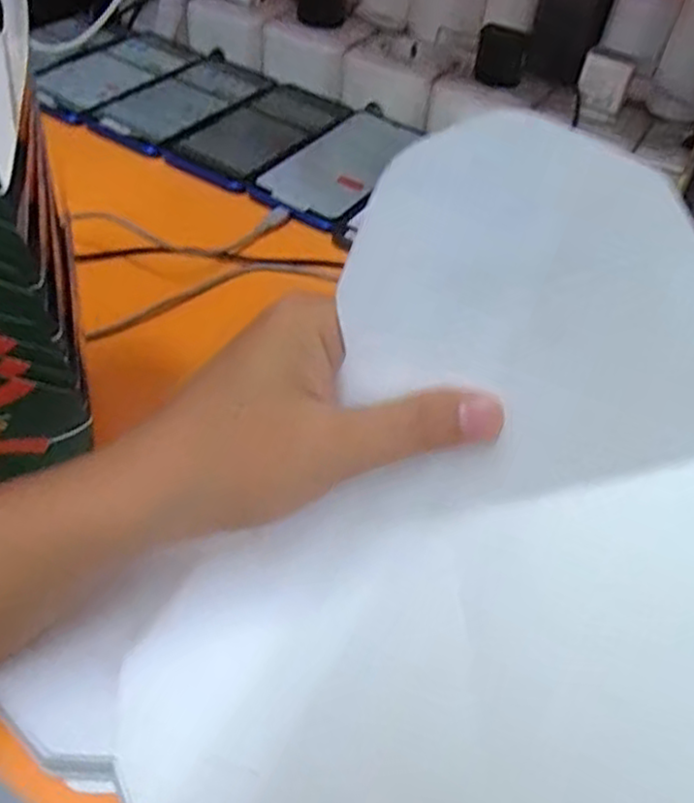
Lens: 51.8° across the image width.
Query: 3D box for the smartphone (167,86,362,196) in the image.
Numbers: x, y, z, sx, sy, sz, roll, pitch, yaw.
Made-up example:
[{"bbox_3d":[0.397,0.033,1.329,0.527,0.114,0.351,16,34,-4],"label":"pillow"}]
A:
[{"bbox_3d":[-0.065,-0.213,0.564,0.076,0.013,0.156,27,49,17],"label":"smartphone"}]

